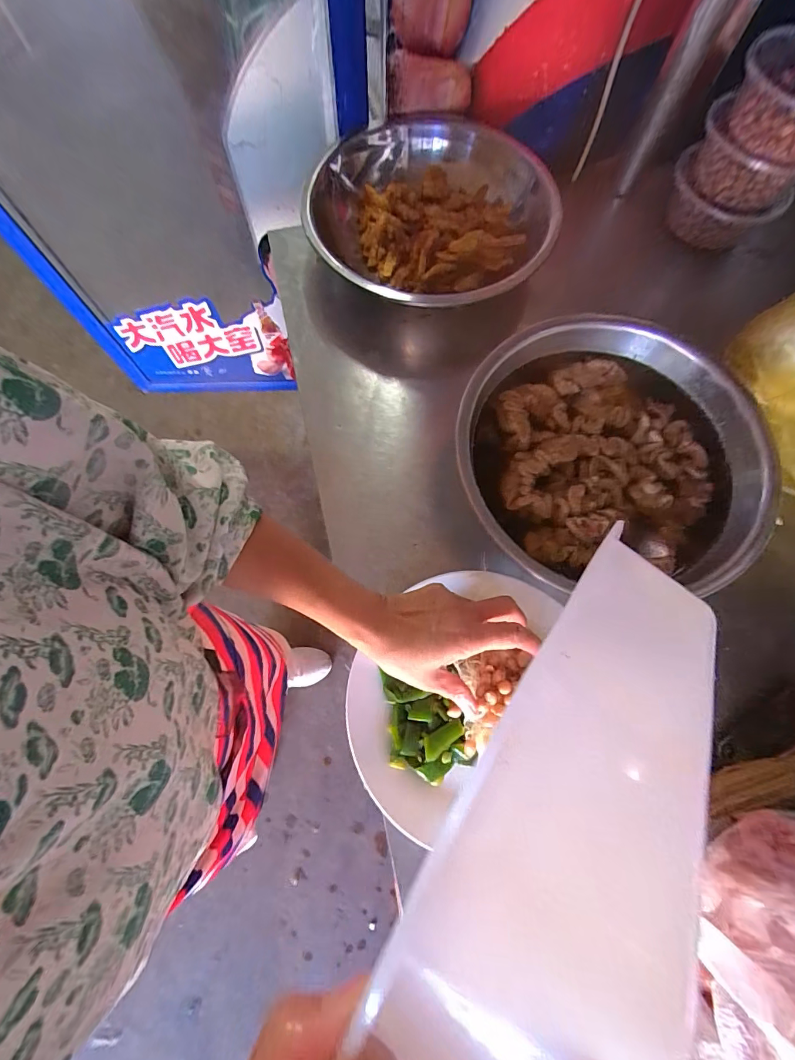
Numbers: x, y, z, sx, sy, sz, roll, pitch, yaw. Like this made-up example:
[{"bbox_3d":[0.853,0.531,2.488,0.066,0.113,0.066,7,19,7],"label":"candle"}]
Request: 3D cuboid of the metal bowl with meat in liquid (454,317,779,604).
[{"bbox_3d":[0.215,-0.080,0.440,0.292,0.080,0.273,-1,73,2],"label":"metal bowl with meat in liquid"}]

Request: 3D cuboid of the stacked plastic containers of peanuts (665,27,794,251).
[{"bbox_3d":[0.458,-0.489,0.531,0.140,0.162,0.145,32,77,10],"label":"stacked plastic containers of peanuts"}]

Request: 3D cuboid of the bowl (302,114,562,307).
[{"bbox_3d":[0.027,-0.392,0.540,0.284,0.088,0.303,-1,73,2],"label":"bowl"}]

